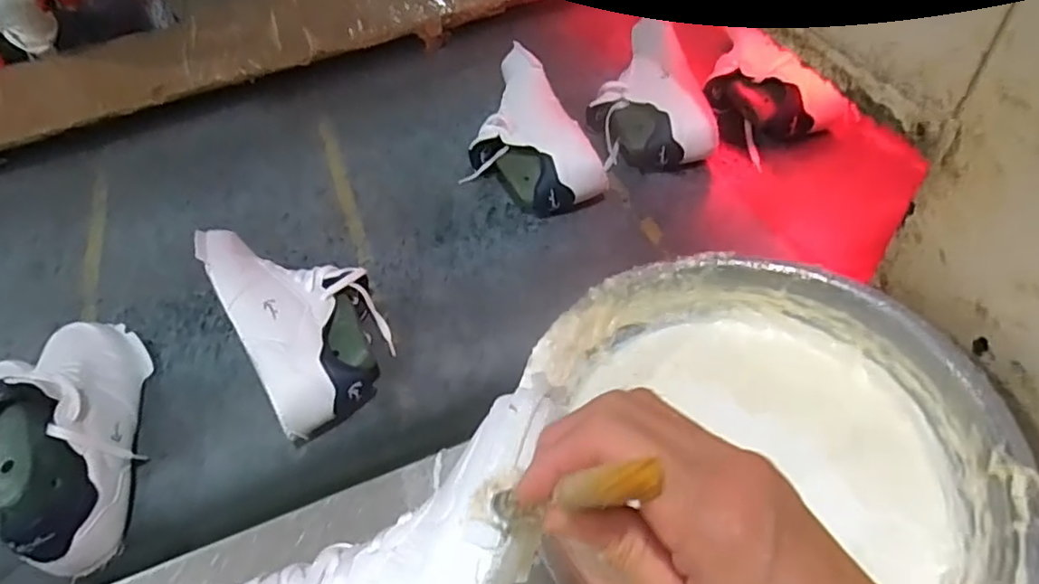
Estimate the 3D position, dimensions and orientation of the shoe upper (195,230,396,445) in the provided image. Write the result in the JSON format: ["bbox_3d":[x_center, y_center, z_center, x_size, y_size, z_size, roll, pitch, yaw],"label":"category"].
[{"bbox_3d":[-0.222,0.018,0.644,0.131,0.087,0.246,-28,53,-19],"label":"shoe upper"}]

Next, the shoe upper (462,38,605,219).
[{"bbox_3d":[-0.002,-0.199,0.808,0.135,0.096,0.270,-18,50,-11],"label":"shoe upper"}]

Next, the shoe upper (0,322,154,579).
[{"bbox_3d":[-0.421,0.116,0.582,0.094,0.122,0.288,-19,50,-12],"label":"shoe upper"}]

